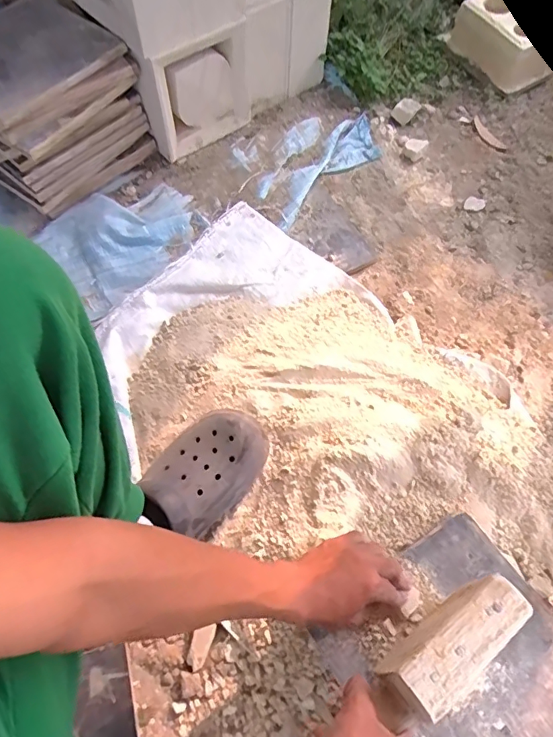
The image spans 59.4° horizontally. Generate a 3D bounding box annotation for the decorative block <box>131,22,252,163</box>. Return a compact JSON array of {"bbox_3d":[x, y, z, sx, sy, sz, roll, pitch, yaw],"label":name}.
[{"bbox_3d":[-0.145,-0.521,0.905,0.216,0.198,0.052,-33,61,-14],"label":"decorative block"}]

